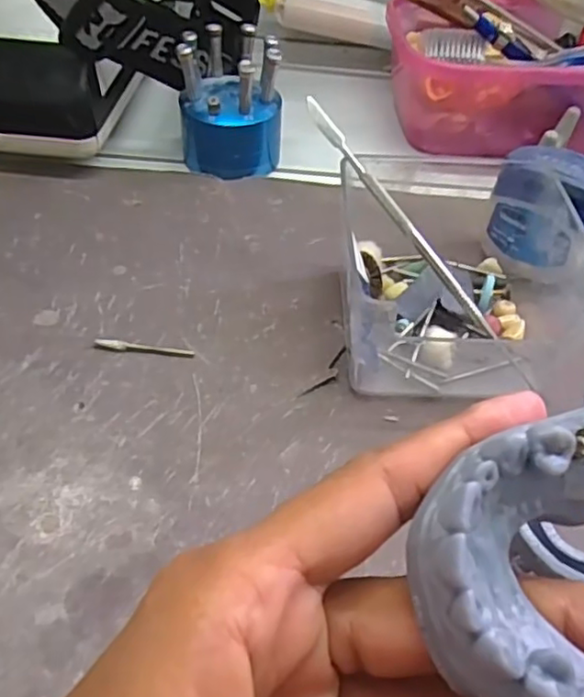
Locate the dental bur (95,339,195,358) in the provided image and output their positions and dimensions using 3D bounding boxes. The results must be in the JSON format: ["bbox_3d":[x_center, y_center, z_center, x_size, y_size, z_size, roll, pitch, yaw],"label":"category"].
[{"bbox_3d":[-0.065,-0.001,0.276,0.043,0.004,0.005,6,48,1],"label":"dental bur"}]

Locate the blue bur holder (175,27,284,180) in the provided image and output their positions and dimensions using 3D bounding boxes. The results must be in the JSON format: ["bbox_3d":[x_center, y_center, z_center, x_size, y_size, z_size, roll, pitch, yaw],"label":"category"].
[{"bbox_3d":[-0.035,-0.143,0.361,0.058,0.067,0.053,-1,48,-5],"label":"blue bur holder"}]

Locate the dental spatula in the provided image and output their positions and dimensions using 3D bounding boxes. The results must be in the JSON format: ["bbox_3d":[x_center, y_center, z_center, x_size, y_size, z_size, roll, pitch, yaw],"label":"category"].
[{"bbox_3d":[0.046,-0.057,0.272,0.006,0.006,0.129,-34,85,-29],"label":"dental spatula"}]

